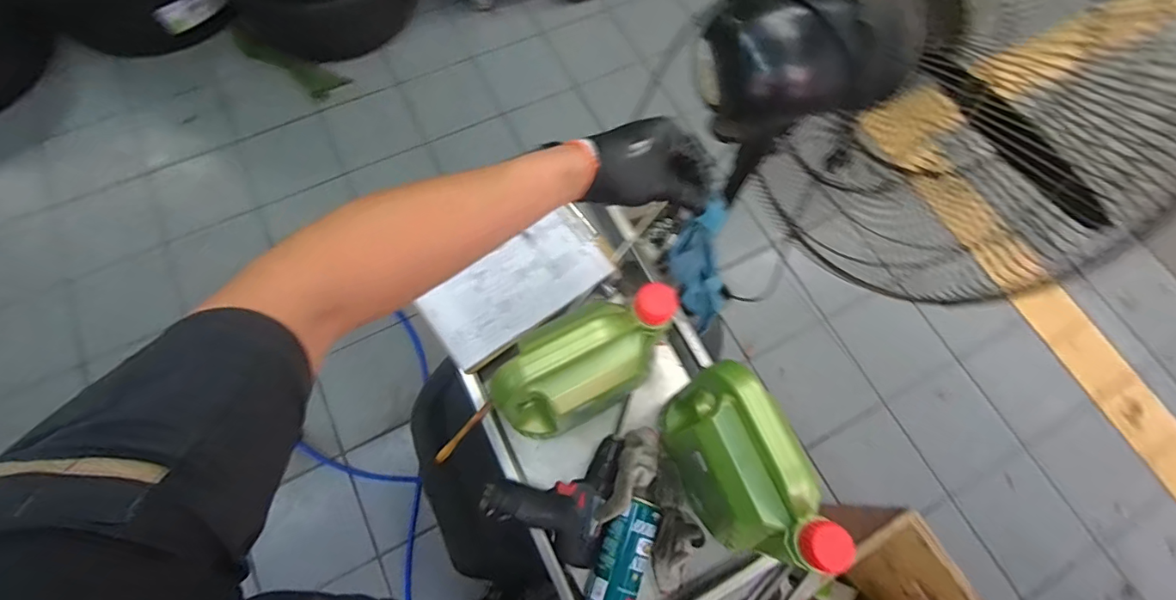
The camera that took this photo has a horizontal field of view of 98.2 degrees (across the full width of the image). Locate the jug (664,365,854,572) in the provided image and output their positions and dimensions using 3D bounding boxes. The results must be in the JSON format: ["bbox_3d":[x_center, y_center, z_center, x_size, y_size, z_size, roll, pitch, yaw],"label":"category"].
[{"bbox_3d":[0.174,0.207,0.609,0.087,0.257,0.224,-26,72,-11],"label":"jug"}]

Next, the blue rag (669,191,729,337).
[{"bbox_3d":[0.127,-0.031,0.601,0.066,0.241,0.040,-28,57,-4],"label":"blue rag"}]

